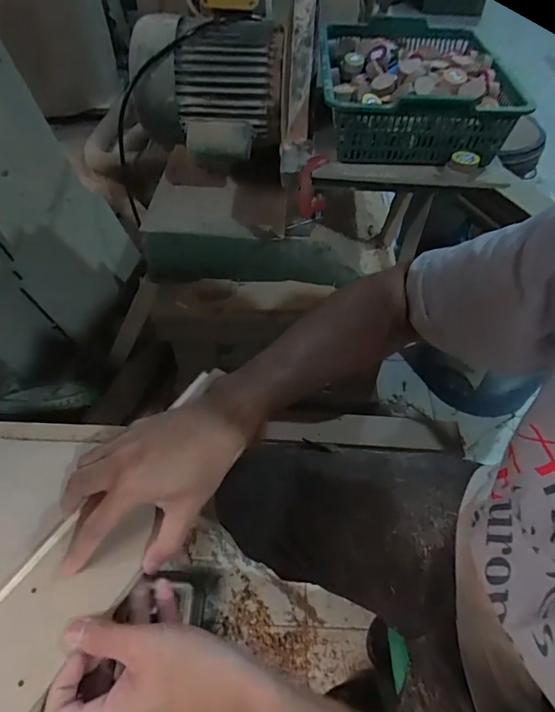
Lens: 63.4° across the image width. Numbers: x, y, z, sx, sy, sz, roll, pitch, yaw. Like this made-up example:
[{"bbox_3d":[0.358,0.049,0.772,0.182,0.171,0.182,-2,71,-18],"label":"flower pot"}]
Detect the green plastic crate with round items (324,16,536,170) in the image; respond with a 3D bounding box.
[{"bbox_3d":[0.176,-0.359,0.603,0.228,0.077,0.293,2,51,1],"label":"green plastic crate with round items"}]

